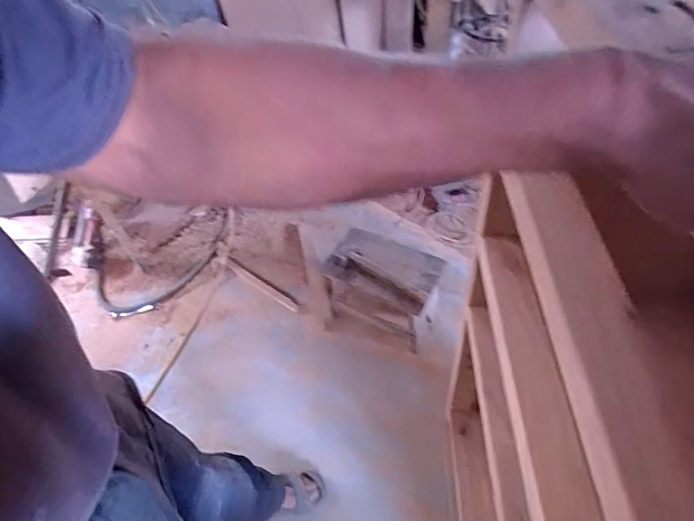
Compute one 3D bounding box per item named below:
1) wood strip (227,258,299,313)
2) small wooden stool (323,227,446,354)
[{"bbox_3d":[-0.353,0.096,1.718,0.410,0.017,0.040,28,57,26],"label":"wood strip"},{"bbox_3d":[0.123,0.110,1.464,0.339,0.309,0.270,16,53,19],"label":"small wooden stool"}]

